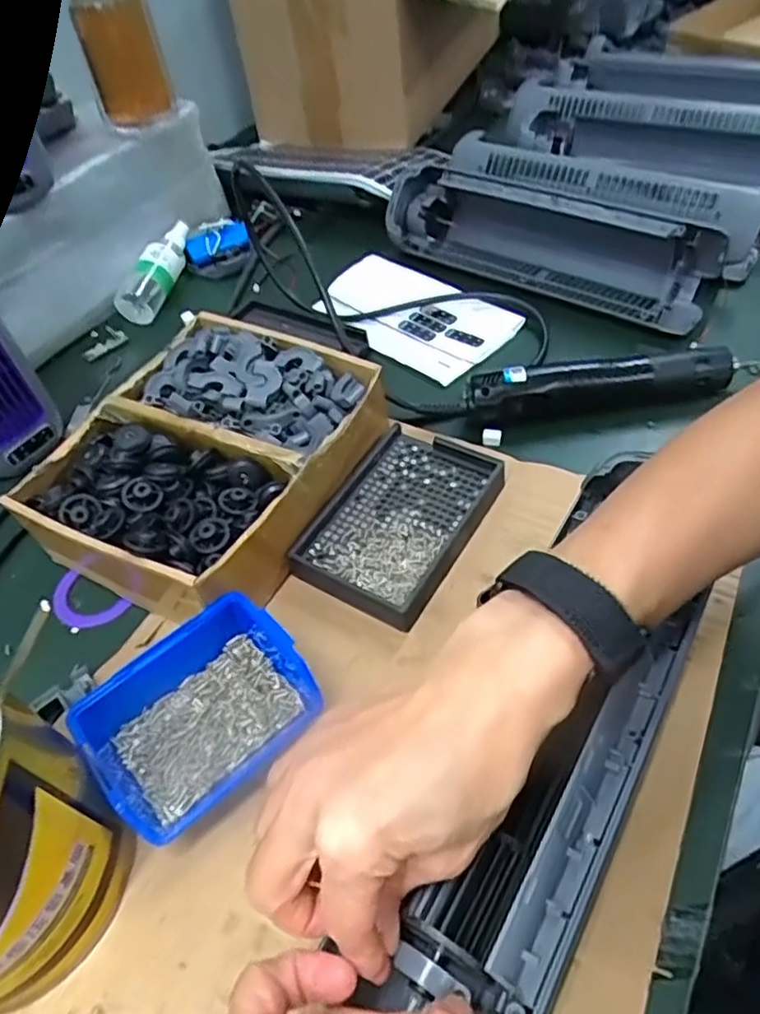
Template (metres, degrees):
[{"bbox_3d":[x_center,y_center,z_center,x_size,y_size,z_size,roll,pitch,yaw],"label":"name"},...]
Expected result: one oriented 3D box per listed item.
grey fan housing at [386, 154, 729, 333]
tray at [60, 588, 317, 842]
[{"bbox_3d":[0.147,-0.242,0.606,0.304,0.080,0.069,26,57,26],"label":"grey fan housing"},{"bbox_3d":[-0.095,0.109,0.351,0.112,0.045,0.086,-37,55,-23],"label":"tray"}]

